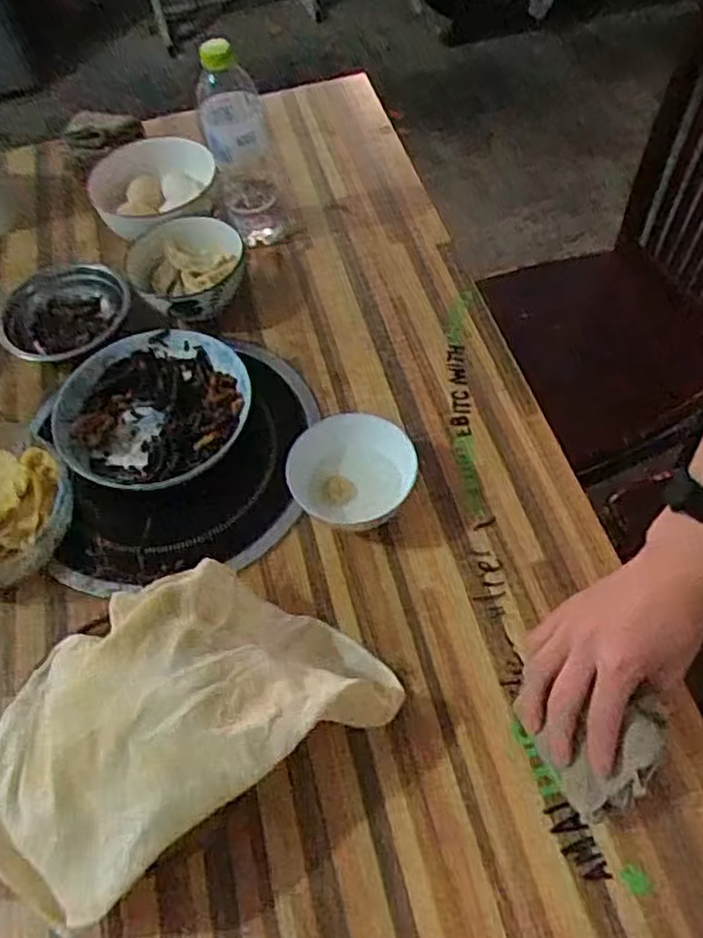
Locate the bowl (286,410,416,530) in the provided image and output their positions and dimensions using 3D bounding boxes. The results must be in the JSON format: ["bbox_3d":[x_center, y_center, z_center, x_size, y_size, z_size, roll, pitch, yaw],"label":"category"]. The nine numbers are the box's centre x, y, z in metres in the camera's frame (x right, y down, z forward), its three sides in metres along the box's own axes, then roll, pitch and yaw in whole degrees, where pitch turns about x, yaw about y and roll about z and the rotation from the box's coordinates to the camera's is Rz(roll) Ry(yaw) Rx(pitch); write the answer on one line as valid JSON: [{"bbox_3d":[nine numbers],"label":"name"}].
[{"bbox_3d":[0.002,0.010,0.656,0.108,0.061,0.108,-2,61,4],"label":"bowl"}]

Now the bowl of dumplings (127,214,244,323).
[{"bbox_3d":[-0.183,-0.221,0.830,0.130,0.056,0.132,-2,56,3],"label":"bowl of dumplings"}]

